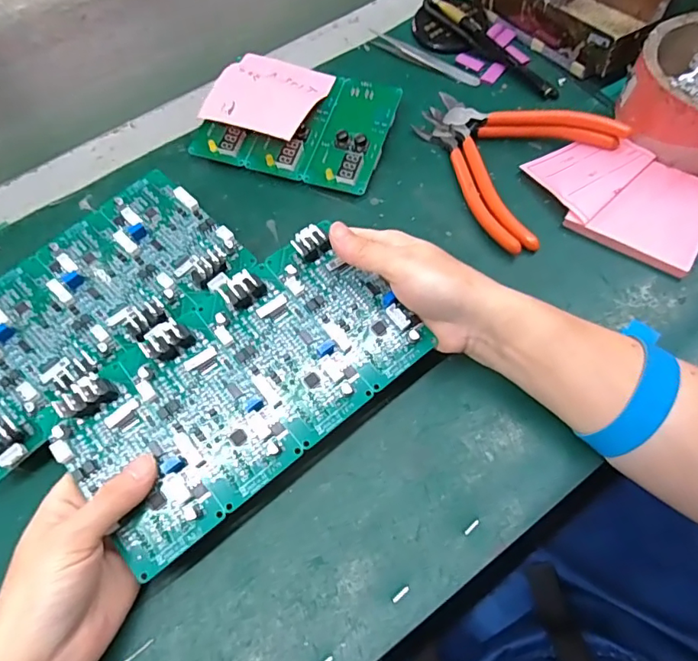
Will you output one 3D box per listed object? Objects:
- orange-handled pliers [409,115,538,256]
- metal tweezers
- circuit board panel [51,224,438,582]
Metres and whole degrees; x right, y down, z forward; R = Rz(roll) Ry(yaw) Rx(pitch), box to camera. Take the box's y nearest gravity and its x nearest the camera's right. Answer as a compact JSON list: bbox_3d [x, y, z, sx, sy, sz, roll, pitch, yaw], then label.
[{"bbox_3d":[0.093,-0.115,0.374,0.027,0.015,0.144,-22,63,-8],"label":"orange-handled pliers"},{"bbox_3d":[0.067,-0.243,0.442,0.109,0.009,0.015,33,69,19],"label":"metal tweezers"},{"bbox_3d":[-0.058,0.024,0.275,0.189,0.031,0.103,-37,66,-15],"label":"circuit board panel"}]

